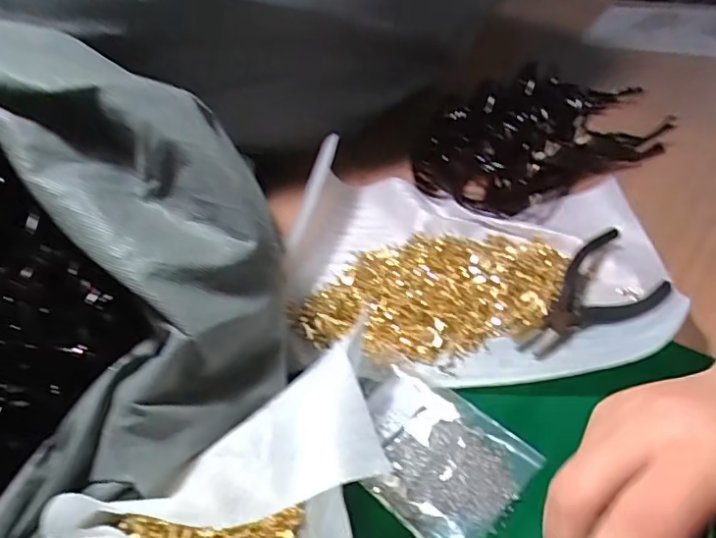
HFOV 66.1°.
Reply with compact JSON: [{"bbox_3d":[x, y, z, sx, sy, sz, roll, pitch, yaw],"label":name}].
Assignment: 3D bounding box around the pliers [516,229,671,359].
[{"bbox_3d":[0.184,0.020,0.451,0.146,0.013,0.073,-24,43,-18],"label":"pliers"}]

